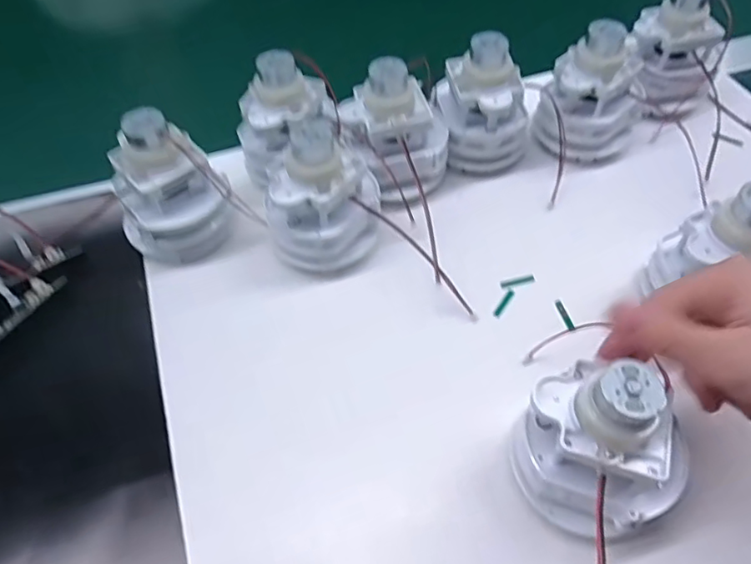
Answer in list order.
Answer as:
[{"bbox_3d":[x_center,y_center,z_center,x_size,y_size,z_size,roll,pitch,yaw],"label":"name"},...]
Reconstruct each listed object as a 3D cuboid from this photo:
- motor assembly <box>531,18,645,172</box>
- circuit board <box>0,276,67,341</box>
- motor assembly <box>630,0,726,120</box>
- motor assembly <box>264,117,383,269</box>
[{"bbox_3d":[0.149,-0.130,0.386,0.067,0.079,0.070,19,57,15],"label":"motor assembly"},{"bbox_3d":[-0.215,0.026,0.328,0.009,0.010,0.083,21,58,16],"label":"circuit board"},{"bbox_3d":[0.213,-0.162,0.405,0.065,0.079,0.052,24,59,18],"label":"motor assembly"},{"bbox_3d":[-0.032,-0.057,0.339,0.067,0.078,0.070,-1,54,2],"label":"motor assembly"}]

